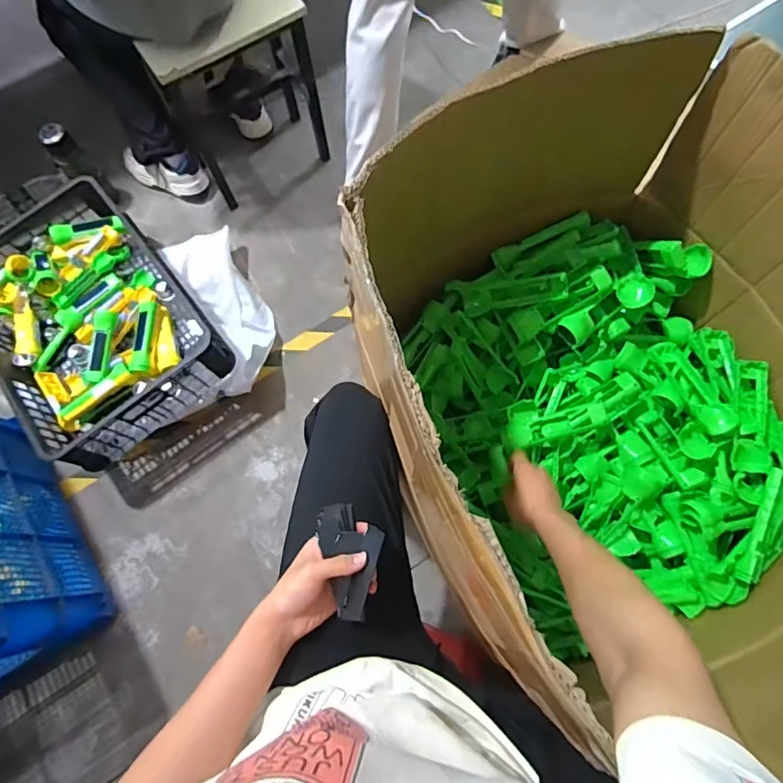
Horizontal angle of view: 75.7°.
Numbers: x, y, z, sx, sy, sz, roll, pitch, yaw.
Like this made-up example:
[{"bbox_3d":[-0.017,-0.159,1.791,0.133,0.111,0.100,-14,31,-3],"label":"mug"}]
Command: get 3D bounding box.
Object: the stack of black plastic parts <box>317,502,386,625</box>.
[{"bbox_3d":[-0.050,0.185,0.554,0.084,0.028,0.107,16,89,29],"label":"stack of black plastic parts"}]

